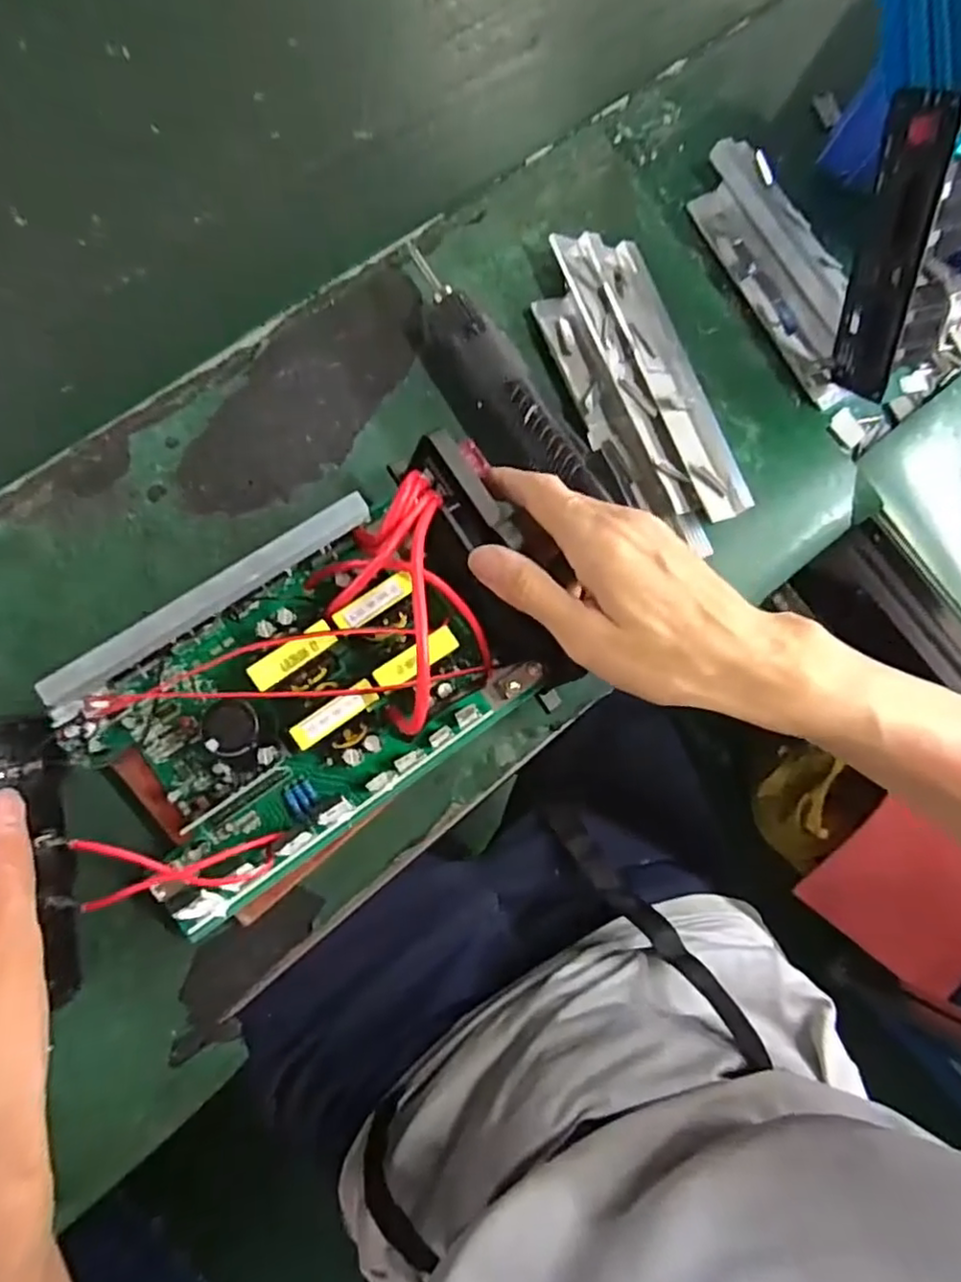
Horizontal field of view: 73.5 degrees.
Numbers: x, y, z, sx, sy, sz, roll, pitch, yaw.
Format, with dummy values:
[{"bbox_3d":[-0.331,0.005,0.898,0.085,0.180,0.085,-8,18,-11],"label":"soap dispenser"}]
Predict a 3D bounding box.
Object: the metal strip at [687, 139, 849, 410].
[{"bbox_3d":[0.192,-0.234,0.407,0.057,0.016,0.168,-29,87,-10],"label":"metal strip"}]

